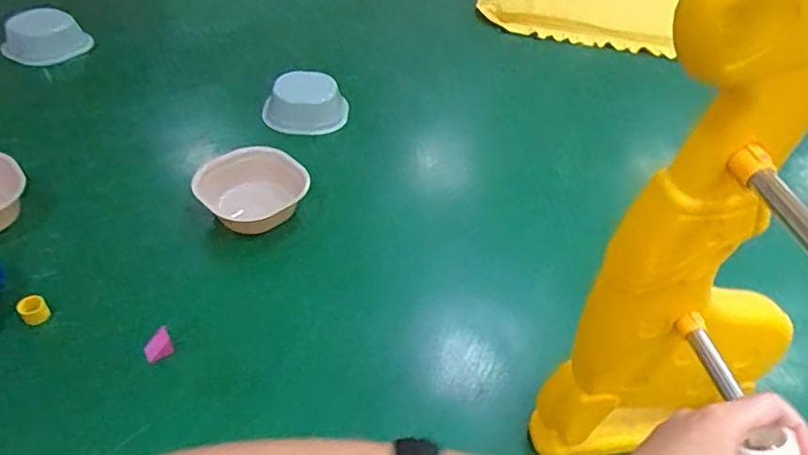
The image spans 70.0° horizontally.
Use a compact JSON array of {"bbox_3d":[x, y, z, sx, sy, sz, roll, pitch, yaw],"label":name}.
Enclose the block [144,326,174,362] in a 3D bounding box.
[{"bbox_3d":[-0.461,0.223,1.079,0.047,0.049,0.033,-25,53,-28],"label":"block"}]

